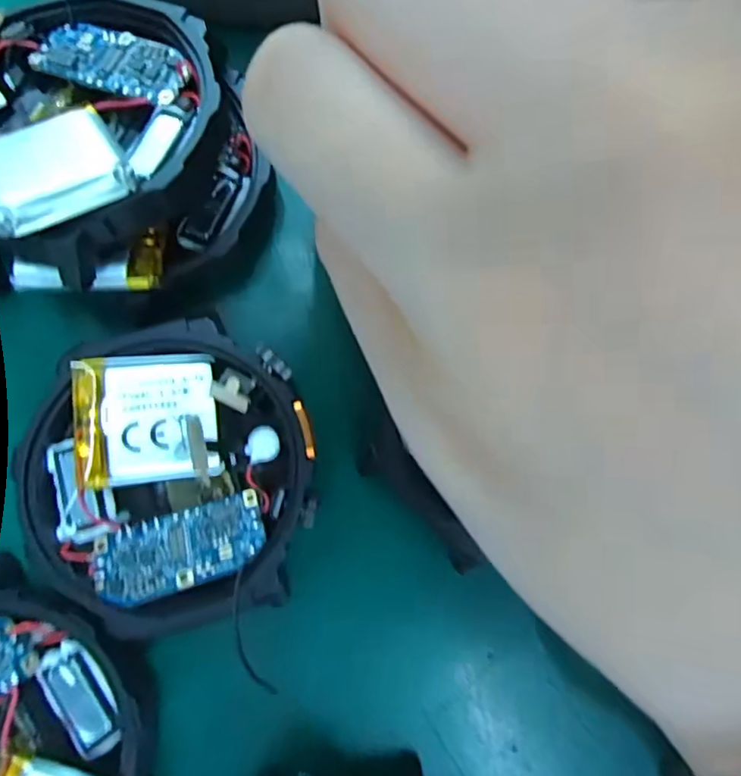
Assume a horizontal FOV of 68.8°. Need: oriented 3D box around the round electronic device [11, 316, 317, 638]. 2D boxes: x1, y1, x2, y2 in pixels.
[{"bbox_3d":[-0.035,0.014,0.091,0.048,0.009,0.048,0,79,1],"label":"round electronic device"}]

